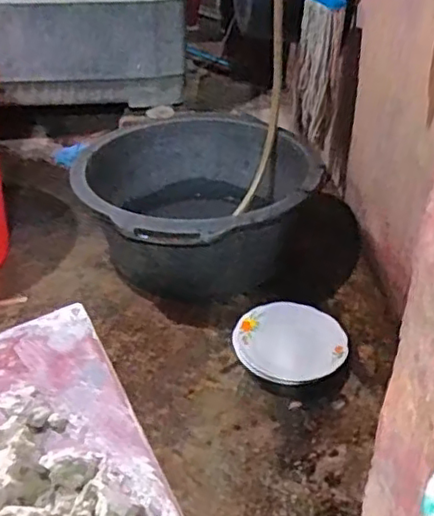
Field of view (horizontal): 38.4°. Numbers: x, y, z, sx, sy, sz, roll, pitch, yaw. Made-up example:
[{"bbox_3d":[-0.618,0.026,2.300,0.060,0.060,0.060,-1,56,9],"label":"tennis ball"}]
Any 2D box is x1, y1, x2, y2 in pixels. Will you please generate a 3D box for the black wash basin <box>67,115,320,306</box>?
[{"bbox_3d":[-0.041,-0.149,1.447,0.511,0.200,0.578,-14,37,-13],"label":"black wash basin"}]

